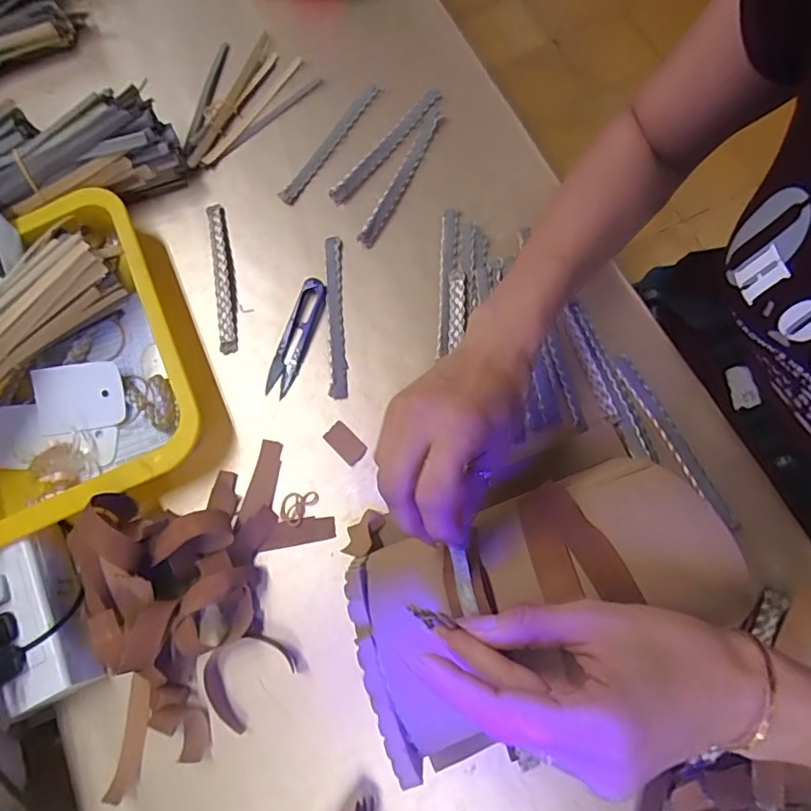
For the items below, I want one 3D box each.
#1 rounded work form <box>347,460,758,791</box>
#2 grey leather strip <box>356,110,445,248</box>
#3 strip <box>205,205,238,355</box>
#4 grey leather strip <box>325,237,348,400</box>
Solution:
[{"bbox_3d":[0.072,0.104,0.319,0.199,0.099,0.099,-23,74,-3],"label":"rounded work form"},{"bbox_3d":[-0.002,-0.200,0.474,0.014,0.010,0.144,25,78,11],"label":"grey leather strip"},{"bbox_3d":[-0.157,-0.111,0.465,0.016,0.009,0.138,-11,74,2],"label":"strip"},{"bbox_3d":[-0.057,-0.074,0.445,0.014,0.006,0.140,-5,74,4],"label":"grey leather strip"}]

